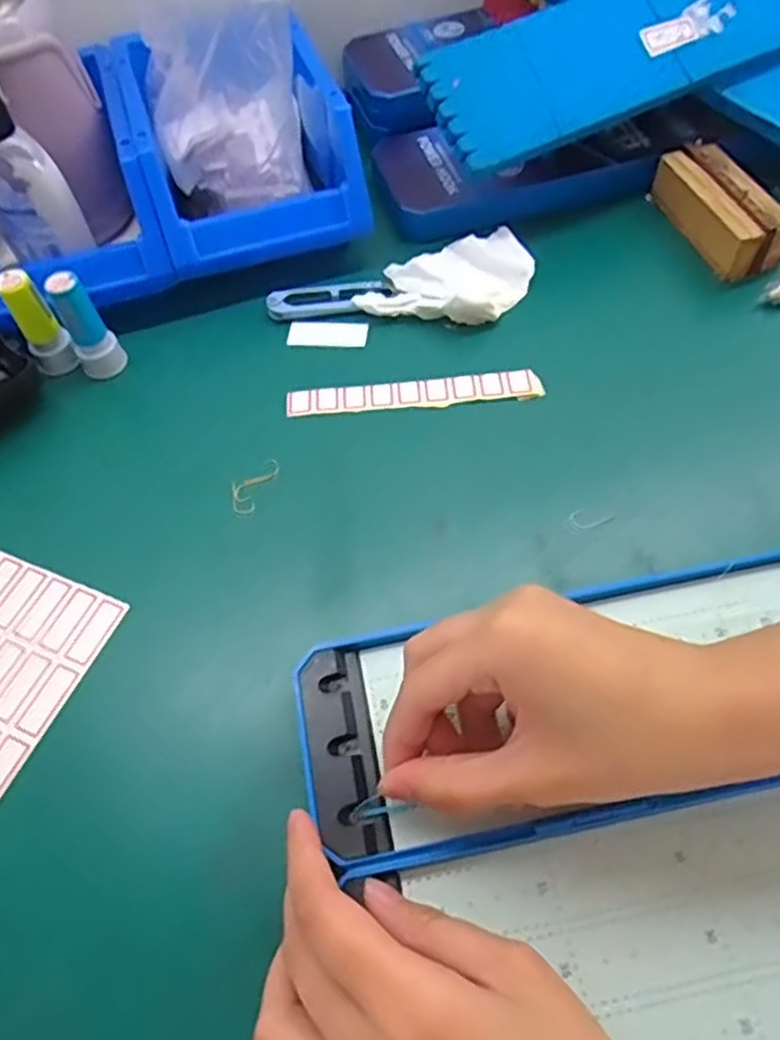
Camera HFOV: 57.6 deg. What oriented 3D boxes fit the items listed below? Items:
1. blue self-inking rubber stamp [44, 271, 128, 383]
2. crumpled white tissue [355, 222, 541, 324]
[{"bbox_3d":[-0.165,-0.104,0.385,0.023,0.059,0.018,-31,63,-14],"label":"blue self-inking rubber stamp"},{"bbox_3d":[0.037,-0.140,0.418,0.106,0.019,0.061,-21,60,-9],"label":"crumpled white tissue"}]

